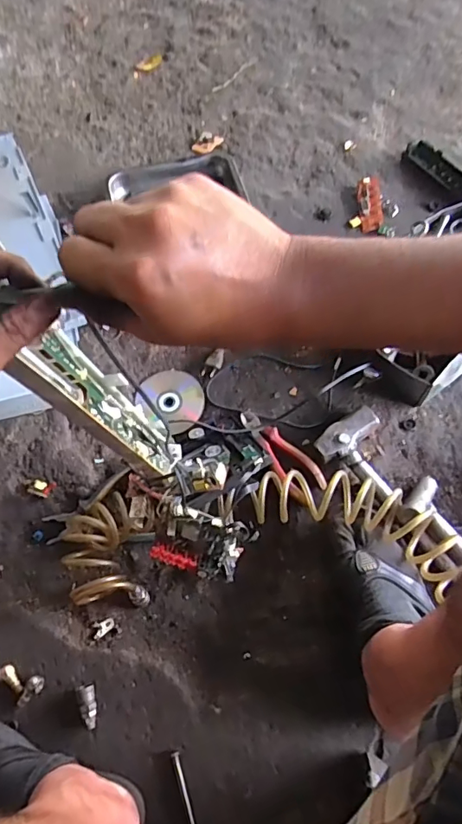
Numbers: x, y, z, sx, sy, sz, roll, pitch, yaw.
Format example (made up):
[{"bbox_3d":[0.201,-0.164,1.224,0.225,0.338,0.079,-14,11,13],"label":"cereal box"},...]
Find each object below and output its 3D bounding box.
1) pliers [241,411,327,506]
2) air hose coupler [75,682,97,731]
[{"bbox_3d":[0.078,0.062,0.782,0.055,0.026,0.175,-33,70,-11],"label":"pliers"},{"bbox_3d":[-0.187,0.385,0.655,0.025,0.019,0.053,-19,68,-6],"label":"air hose coupler"}]

